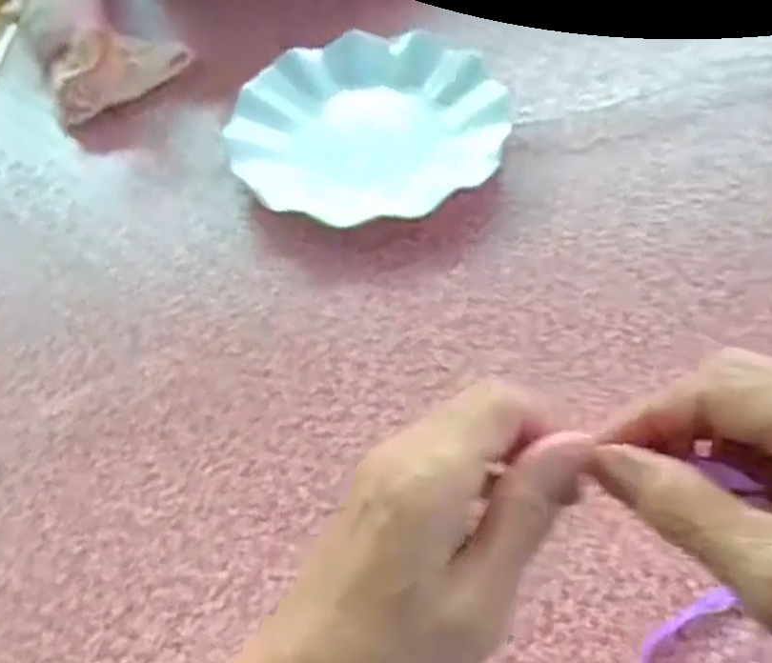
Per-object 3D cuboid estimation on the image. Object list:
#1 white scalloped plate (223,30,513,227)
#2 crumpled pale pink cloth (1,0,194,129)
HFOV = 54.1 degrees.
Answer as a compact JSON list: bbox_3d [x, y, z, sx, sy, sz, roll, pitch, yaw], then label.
[{"bbox_3d":[-0.013,-0.142,0.527,0.184,0.029,0.184,-3,55,4],"label":"white scalloped plate"},{"bbox_3d":[-0.237,-0.242,0.596,0.109,0.055,0.167,-32,58,-16],"label":"crumpled pale pink cloth"}]

